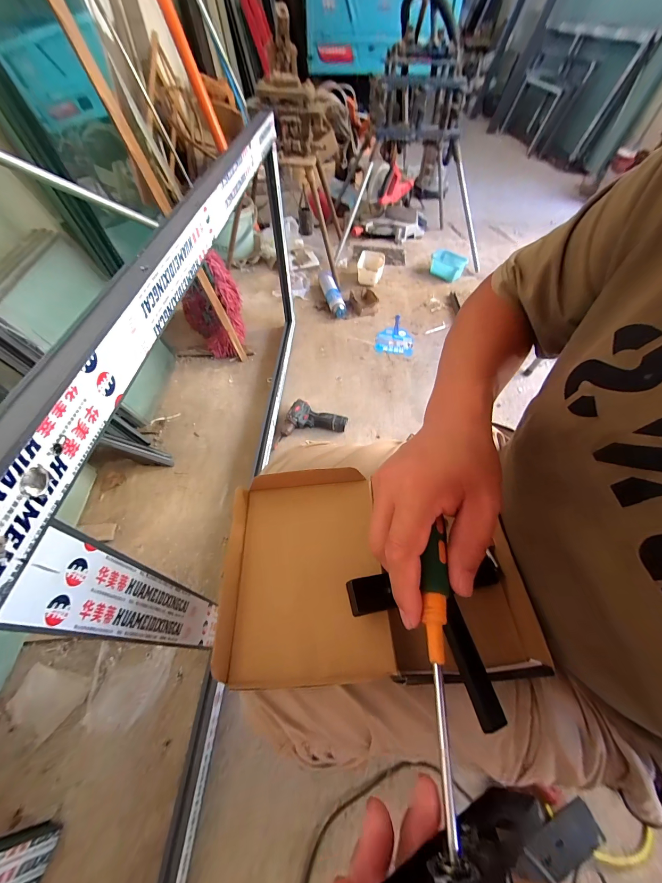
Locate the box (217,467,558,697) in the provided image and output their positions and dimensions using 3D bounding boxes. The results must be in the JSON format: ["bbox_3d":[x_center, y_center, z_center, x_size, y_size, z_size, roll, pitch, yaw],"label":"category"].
[{"bbox_3d":[0.049,0.127,0.325,0.306,0.053,0.193,1,56,-4],"label":"box"}]

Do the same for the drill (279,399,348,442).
[{"bbox_3d":[-0.065,-0.082,1.087,0.227,0.057,0.128,-8,57,-9],"label":"drill"}]

